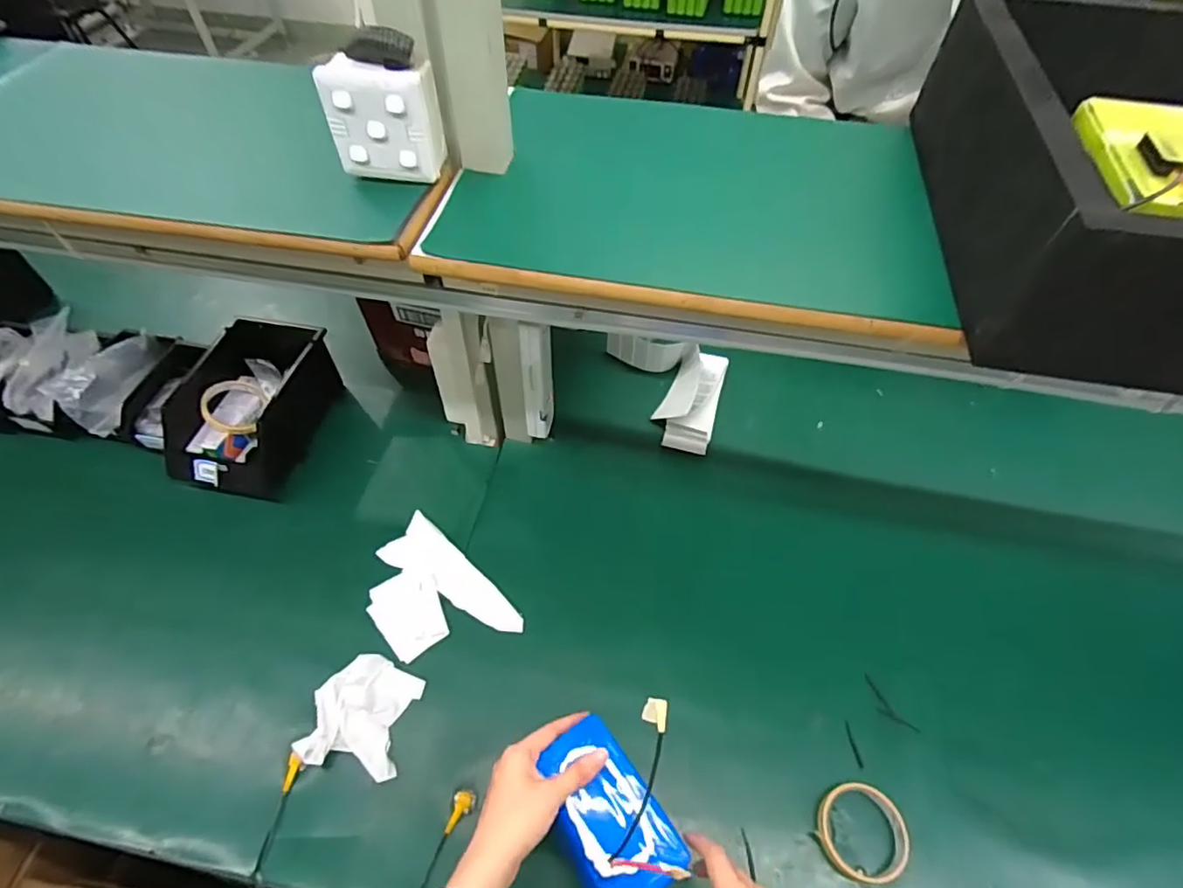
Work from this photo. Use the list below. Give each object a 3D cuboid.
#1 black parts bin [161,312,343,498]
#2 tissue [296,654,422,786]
[{"bbox_3d":[-0.504,-0.055,0.872,0.164,0.110,0.269,8,55,5],"label":"black parts bin"},{"bbox_3d":[-0.260,0.305,0.659,0.107,0.026,0.116,9,56,6],"label":"tissue"}]

